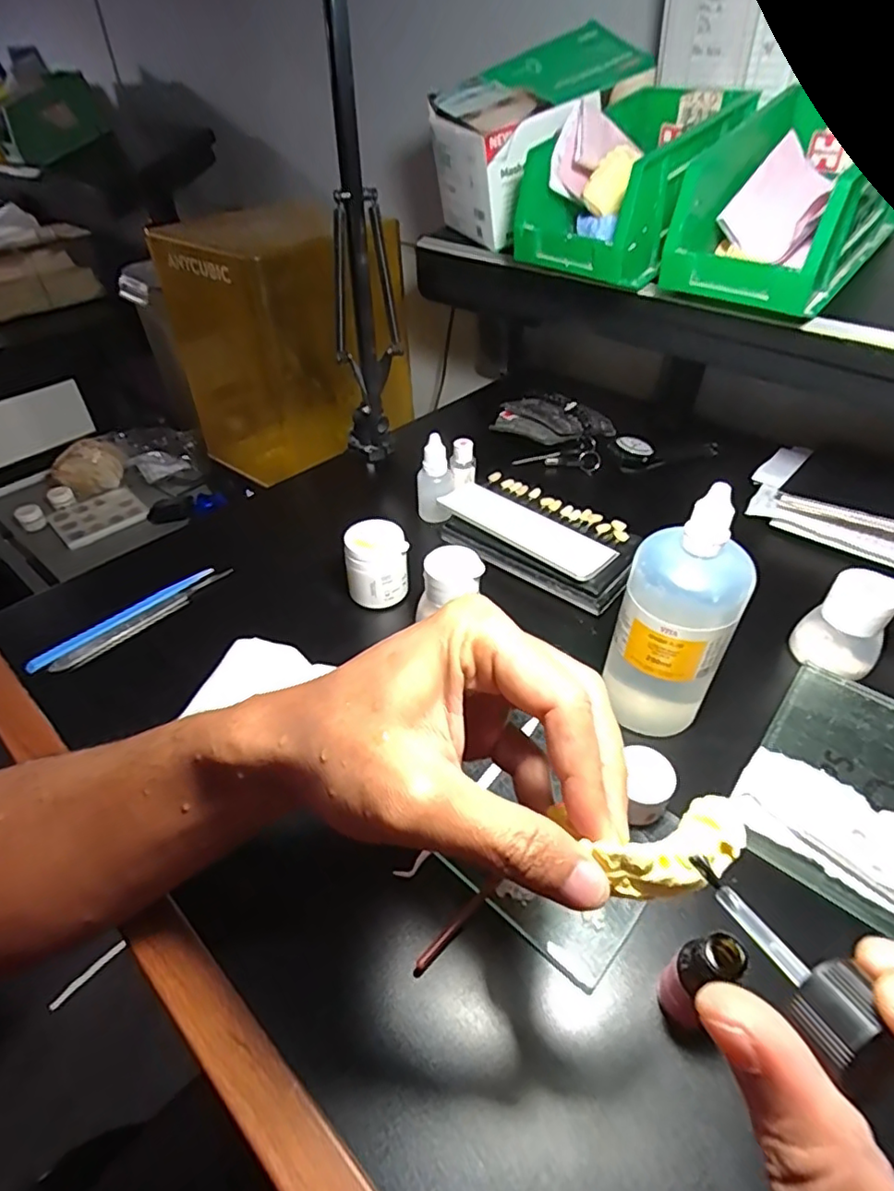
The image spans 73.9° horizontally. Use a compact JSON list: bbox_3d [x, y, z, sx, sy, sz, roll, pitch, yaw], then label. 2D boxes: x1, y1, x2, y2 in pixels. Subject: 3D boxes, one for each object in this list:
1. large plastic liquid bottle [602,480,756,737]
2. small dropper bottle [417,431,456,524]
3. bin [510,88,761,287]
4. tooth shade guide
[{"bbox_3d":[0.123,0.014,0.324,0.059,0.137,0.050,22,48,22],"label":"large plastic liquid bottle"},{"bbox_3d":[-0.010,-0.095,0.515,0.031,0.083,0.024,4,44,5],"label":"small dropper bottle"},{"bbox_3d":[0.142,-0.317,0.458,0.164,0.097,0.101,-35,53,-31],"label":"bin"},{"bbox_3d":[0.073,-0.050,0.487,0.168,0.020,0.088,31,52,29],"label":"tooth shade guide"}]

